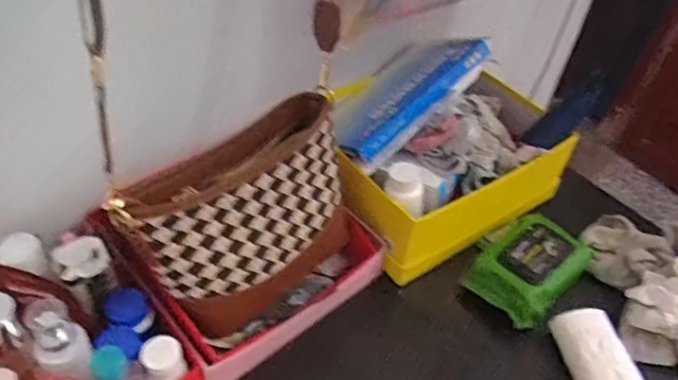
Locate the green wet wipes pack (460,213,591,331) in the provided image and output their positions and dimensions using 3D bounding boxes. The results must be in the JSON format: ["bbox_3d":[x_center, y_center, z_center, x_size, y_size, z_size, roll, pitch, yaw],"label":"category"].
[{"bbox_3d":[0.240,0.098,0.708,0.152,0.066,0.109,-32,56,-33],"label":"green wet wipes pack"}]

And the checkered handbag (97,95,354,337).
[{"bbox_3d":[-0.094,0.011,0.569,0.232,0.153,0.070,-34,36,-24],"label":"checkered handbag"}]

